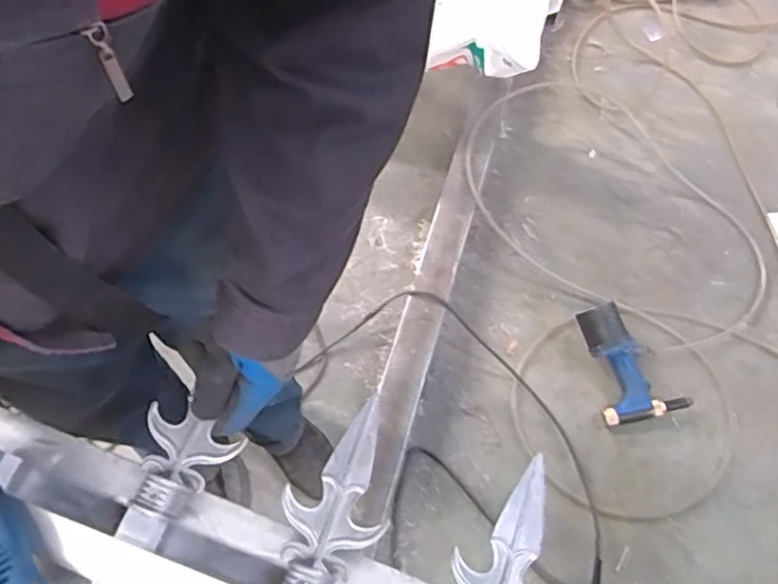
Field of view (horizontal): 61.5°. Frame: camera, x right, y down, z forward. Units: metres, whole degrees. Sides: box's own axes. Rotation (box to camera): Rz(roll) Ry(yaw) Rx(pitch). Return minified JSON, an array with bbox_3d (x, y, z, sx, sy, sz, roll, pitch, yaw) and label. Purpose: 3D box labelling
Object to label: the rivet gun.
[{"bbox_3d":[0.476,0.131,1.276,0.166,0.098,0.228,-11,64,-6],"label":"rivet gun"}]

